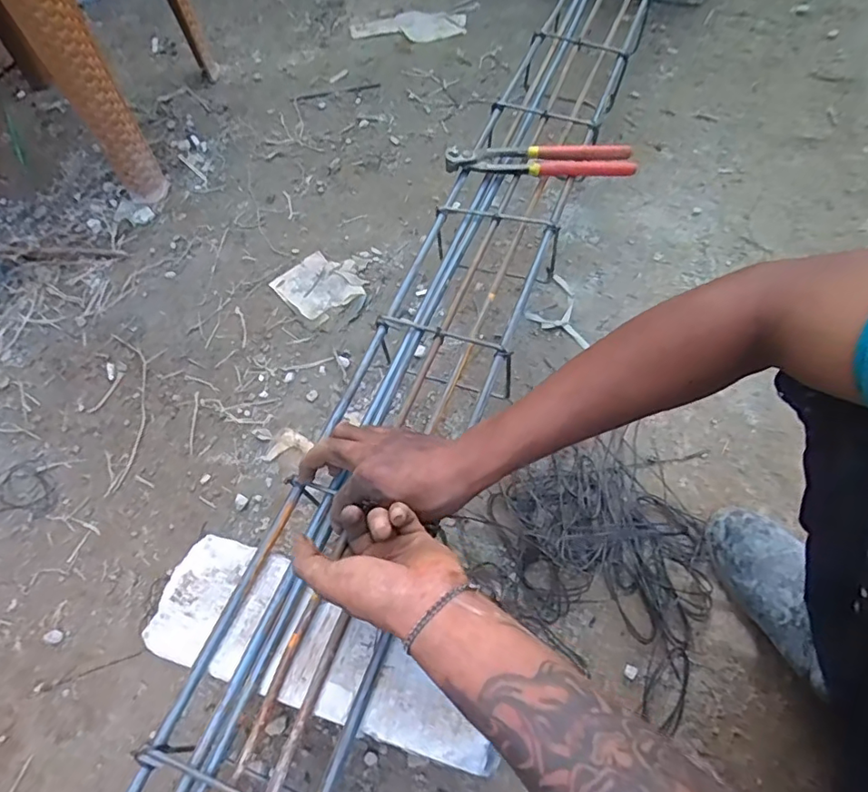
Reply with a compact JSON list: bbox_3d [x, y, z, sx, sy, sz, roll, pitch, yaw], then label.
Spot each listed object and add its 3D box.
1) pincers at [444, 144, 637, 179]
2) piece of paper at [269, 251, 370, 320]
[{"bbox_3d":[0.123,-0.280,0.660,0.219,0.028,0.038,3,59,5],"label":"pincers"},{"bbox_3d":[-0.182,-0.180,0.893,0.123,0.010,0.127,-35,63,-16],"label":"piece of paper"}]

